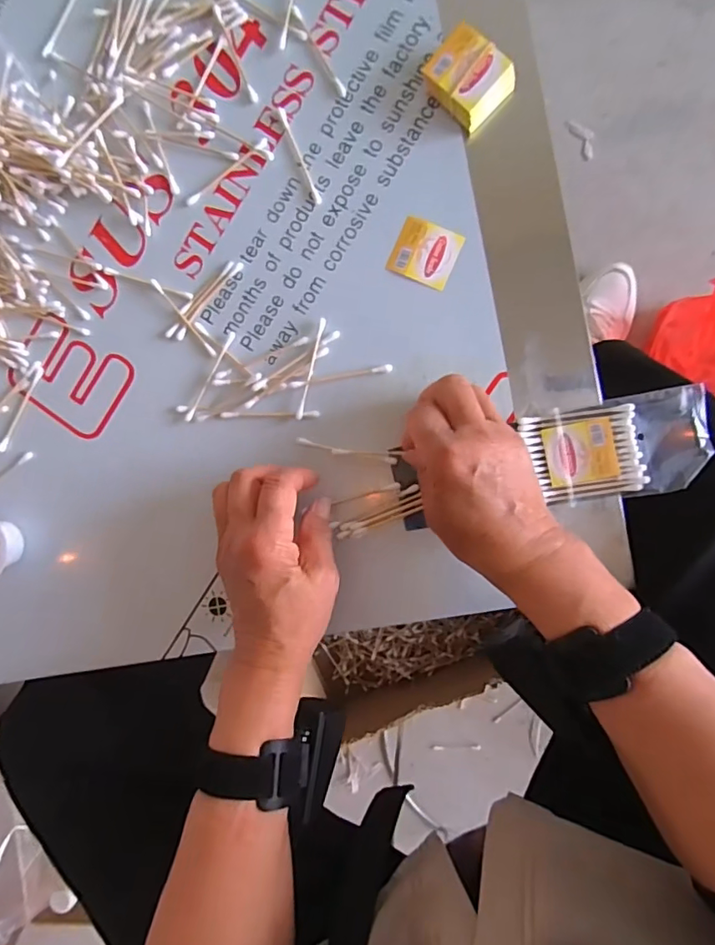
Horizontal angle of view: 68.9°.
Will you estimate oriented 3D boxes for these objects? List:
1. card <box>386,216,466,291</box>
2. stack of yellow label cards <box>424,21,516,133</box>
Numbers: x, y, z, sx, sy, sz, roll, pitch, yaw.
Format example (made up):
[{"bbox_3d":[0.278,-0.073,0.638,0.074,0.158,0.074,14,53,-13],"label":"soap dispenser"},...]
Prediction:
[{"bbox_3d":[0.047,-0.153,0.362,0.043,0.004,0.039,24,94,6],"label":"card"},{"bbox_3d":[0.074,-0.260,0.346,0.049,0.020,0.044,40,96,5],"label":"stack of yellow label cards"}]

